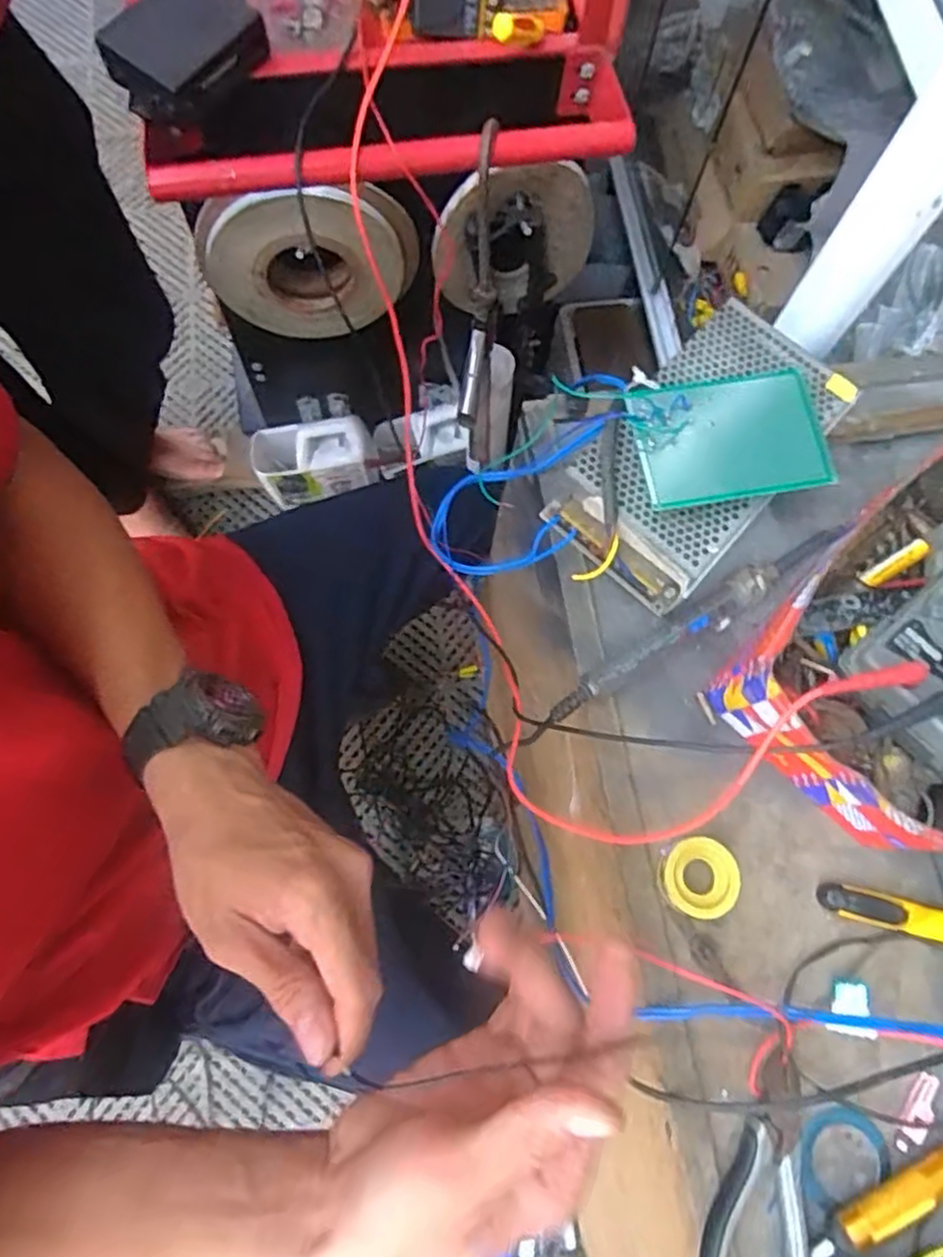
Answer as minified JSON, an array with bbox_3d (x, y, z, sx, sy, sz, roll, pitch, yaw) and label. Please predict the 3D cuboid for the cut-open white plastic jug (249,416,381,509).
[{"bbox_3d":[-0.209,-0.220,0.918,0.164,0.099,0.086,-2,75,-3],"label":"cut-open white plastic jug"}]

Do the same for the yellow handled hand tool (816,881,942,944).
[{"bbox_3d":[0.276,0.179,0.434,0.121,0.016,0.020,14,75,2],"label":"yellow handled hand tool"}]

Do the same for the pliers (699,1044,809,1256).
[{"bbox_3d":[0.161,0.317,0.384,0.057,0.022,0.152,21,75,4],"label":"pliers"}]

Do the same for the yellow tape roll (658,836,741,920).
[{"bbox_3d":[0.140,0.154,0.439,0.043,0.022,0.045,0,75,-2],"label":"yellow tape roll"}]

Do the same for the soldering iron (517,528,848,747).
[{"bbox_3d":[0.147,-0.003,0.477,0.270,0.025,0.023,-32,78,-10],"label":"soldering iron"}]

